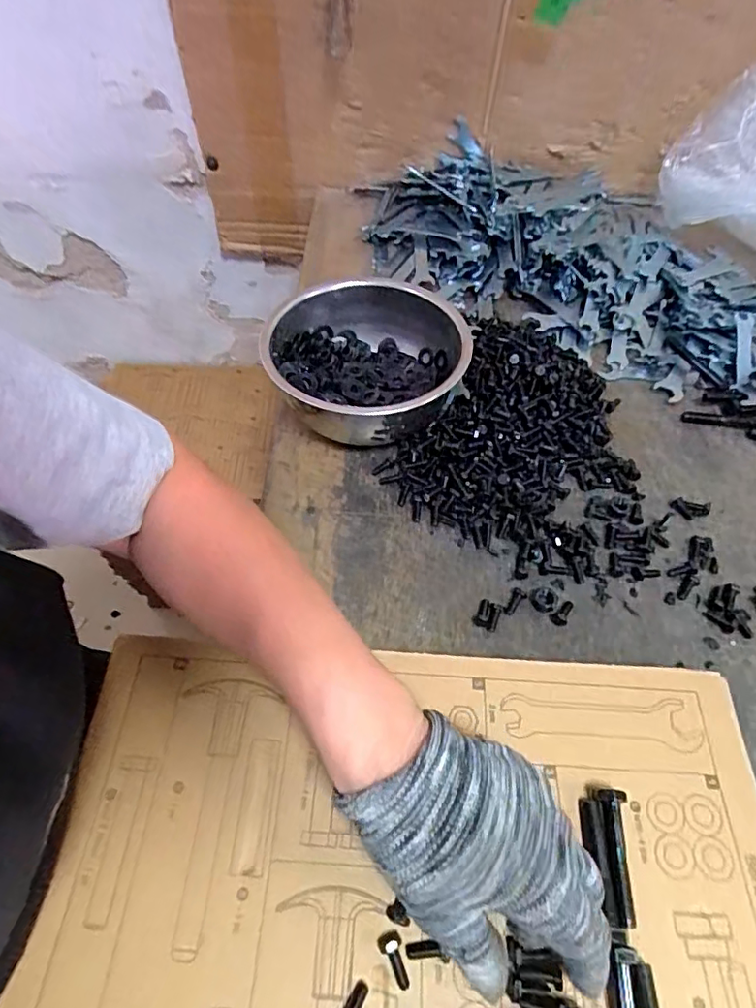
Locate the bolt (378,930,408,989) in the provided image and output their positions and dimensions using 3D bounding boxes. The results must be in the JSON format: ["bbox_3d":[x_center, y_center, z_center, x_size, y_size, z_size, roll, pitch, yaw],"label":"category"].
[{"bbox_3d":[0.009,0.215,0.255,0.010,0.012,0.022,-24,59,-18],"label":"bolt"}]

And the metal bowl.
[{"bbox_3d":[-0.011,-0.117,0.471,0.156,0.074,0.166,1,54,-1],"label":"metal bowl"}]

